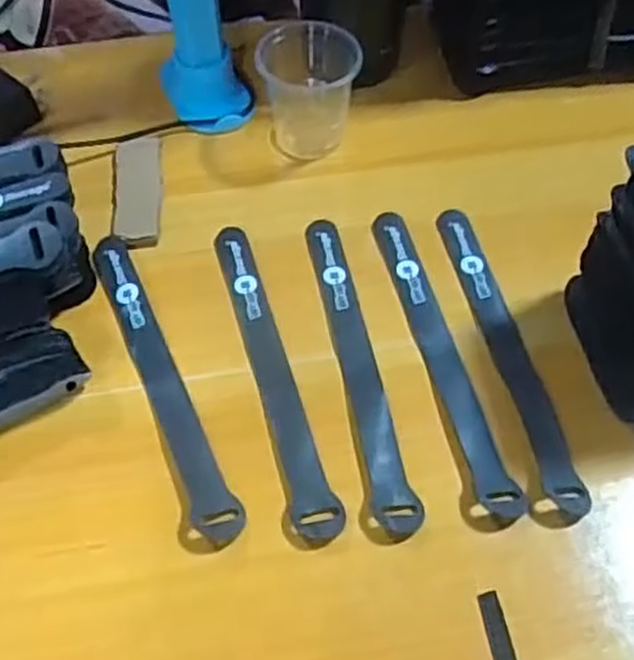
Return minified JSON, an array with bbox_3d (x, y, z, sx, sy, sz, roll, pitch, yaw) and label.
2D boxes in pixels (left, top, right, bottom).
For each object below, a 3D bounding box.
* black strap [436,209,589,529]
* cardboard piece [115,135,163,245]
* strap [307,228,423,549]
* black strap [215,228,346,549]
[{"bbox_3d":[0.105,0.007,0.436,0.022,0.009,0.205,-9,58,-6],"label":"black strap"},{"bbox_3d":[-0.117,-0.092,0.513,0.030,0.009,0.105,-5,58,-3],"label":"cardboard piece"},{"bbox_3d":[0.022,0.015,0.432,0.022,0.004,0.205,-7,55,-9],"label":"strap"},{"bbox_3d":[-0.025,0.018,0.430,0.023,0.004,0.204,-11,55,-12],"label":"black strap"}]

